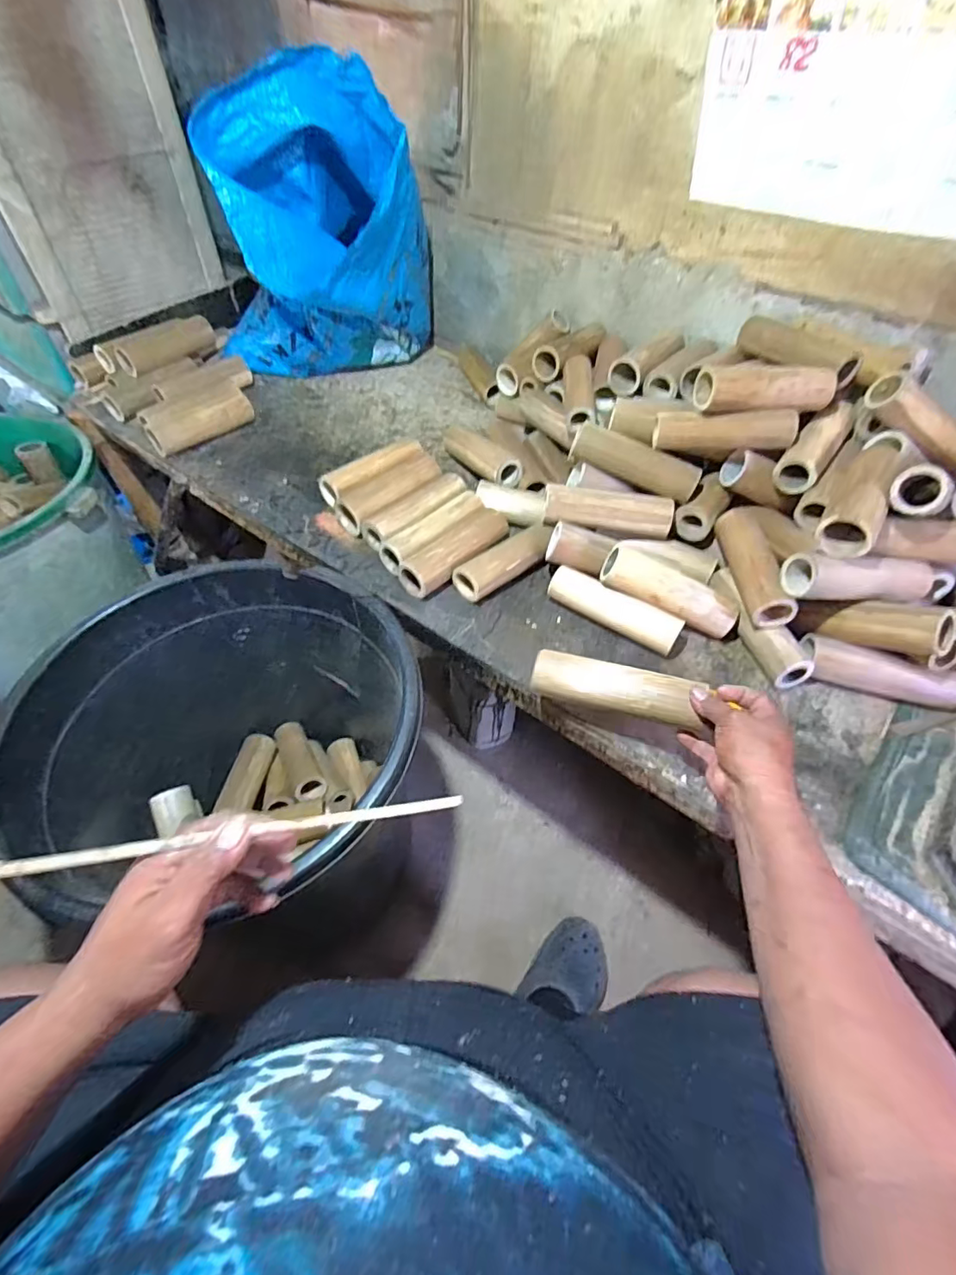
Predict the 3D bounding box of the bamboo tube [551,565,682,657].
[{"bbox_3d":[0.181,-0.038,0.716,0.183,0.038,0.041,29,54,20],"label":"bamboo tube"}]

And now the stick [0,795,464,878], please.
[{"bbox_3d":[-0.143,0.122,0.336,0.285,0.010,0.008,0,47,-26],"label":"stick"}]

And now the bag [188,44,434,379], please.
[{"bbox_3d":[-0.292,-0.696,0.962,0.407,0.440,0.347,-2,50,-5],"label":"bag"}]

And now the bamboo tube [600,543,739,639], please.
[{"bbox_3d":[0.251,-0.059,0.698,0.184,0.042,0.051,27,52,0],"label":"bamboo tube"}]

